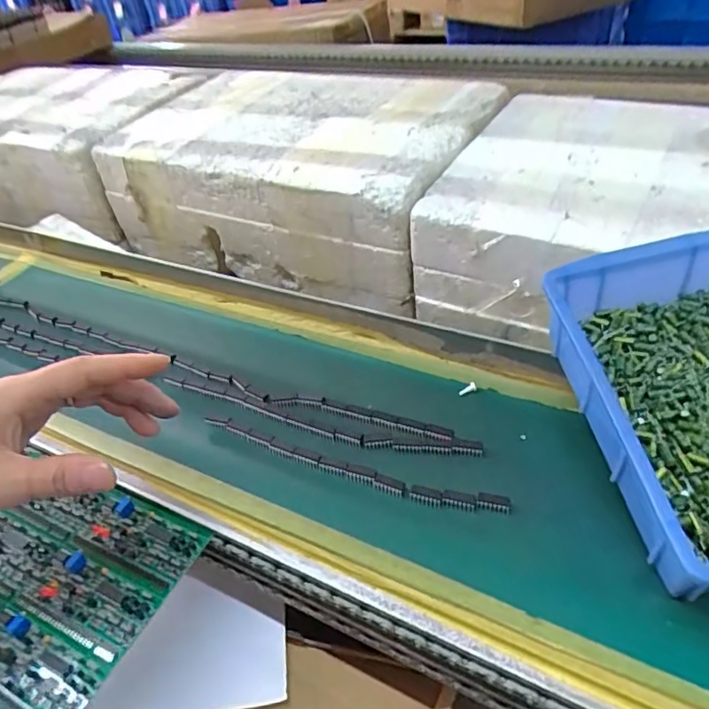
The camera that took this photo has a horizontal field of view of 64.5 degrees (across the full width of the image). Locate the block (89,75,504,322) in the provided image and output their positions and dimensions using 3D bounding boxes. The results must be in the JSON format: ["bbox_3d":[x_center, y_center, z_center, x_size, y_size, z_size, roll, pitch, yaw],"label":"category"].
[{"bbox_3d":[-0.075,-0.237,0.733,0.472,0.157,0.284,18,47,27],"label":"block"}]

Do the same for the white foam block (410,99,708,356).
[{"bbox_3d":[0.318,-0.120,0.519,0.449,0.114,0.292,18,46,28],"label":"white foam block"}]

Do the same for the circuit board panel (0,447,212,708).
[{"bbox_3d":[-0.187,0.130,0.337,0.162,0.007,0.126,15,44,25],"label":"circuit board panel"}]

